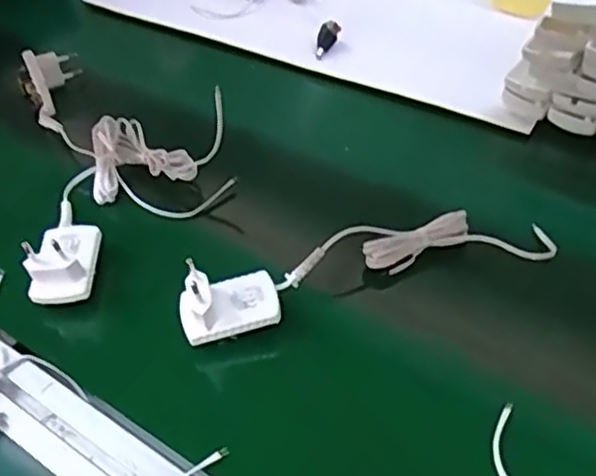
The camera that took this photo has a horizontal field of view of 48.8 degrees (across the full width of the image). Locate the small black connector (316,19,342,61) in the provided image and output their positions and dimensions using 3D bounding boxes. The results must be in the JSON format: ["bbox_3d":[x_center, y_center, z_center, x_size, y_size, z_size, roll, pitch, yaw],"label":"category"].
[{"bbox_3d":[0.027,-0.188,0.627,0.014,0.012,0.038,28,94,29],"label":"small black connector"}]

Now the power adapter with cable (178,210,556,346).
[{"bbox_3d":[0.045,0.010,0.422,0.245,0.048,0.054,-13,46,-8],"label":"power adapter with cable"}]

